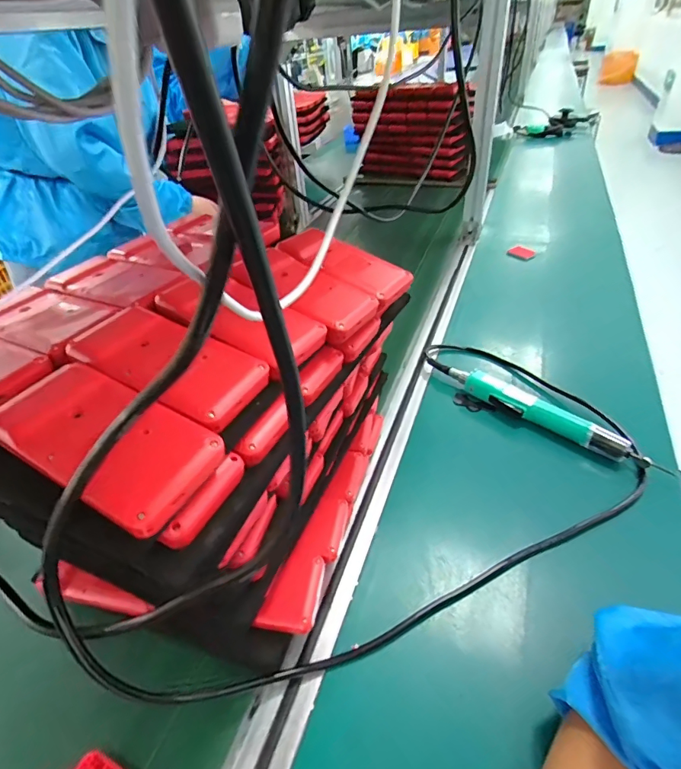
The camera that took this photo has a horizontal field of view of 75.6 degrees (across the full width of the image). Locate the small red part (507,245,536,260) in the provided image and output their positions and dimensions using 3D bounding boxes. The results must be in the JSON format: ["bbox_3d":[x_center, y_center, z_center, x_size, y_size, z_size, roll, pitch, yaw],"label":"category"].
[{"bbox_3d":[0.400,-0.292,0.975,0.060,0.025,0.017,10,41,1],"label":"small red part"}]

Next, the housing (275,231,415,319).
[{"bbox_3d":[0.004,-0.110,0.401,0.118,0.013,0.056,30,49,12],"label":"housing"}]

